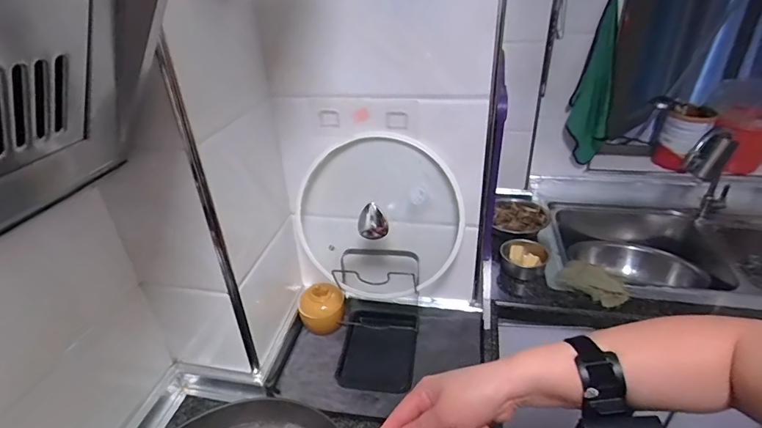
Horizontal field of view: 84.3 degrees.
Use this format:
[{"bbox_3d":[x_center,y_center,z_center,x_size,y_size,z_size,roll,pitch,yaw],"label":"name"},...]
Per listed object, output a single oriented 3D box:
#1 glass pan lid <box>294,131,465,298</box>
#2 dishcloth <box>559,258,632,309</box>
[{"bbox_3d":[-0.018,0.006,0.777,0.317,0.280,0.094,6,32,14],"label":"glass pan lid"},{"bbox_3d":[0.495,0.154,0.979,0.086,0.032,0.143,-23,36,-30],"label":"dishcloth"}]

